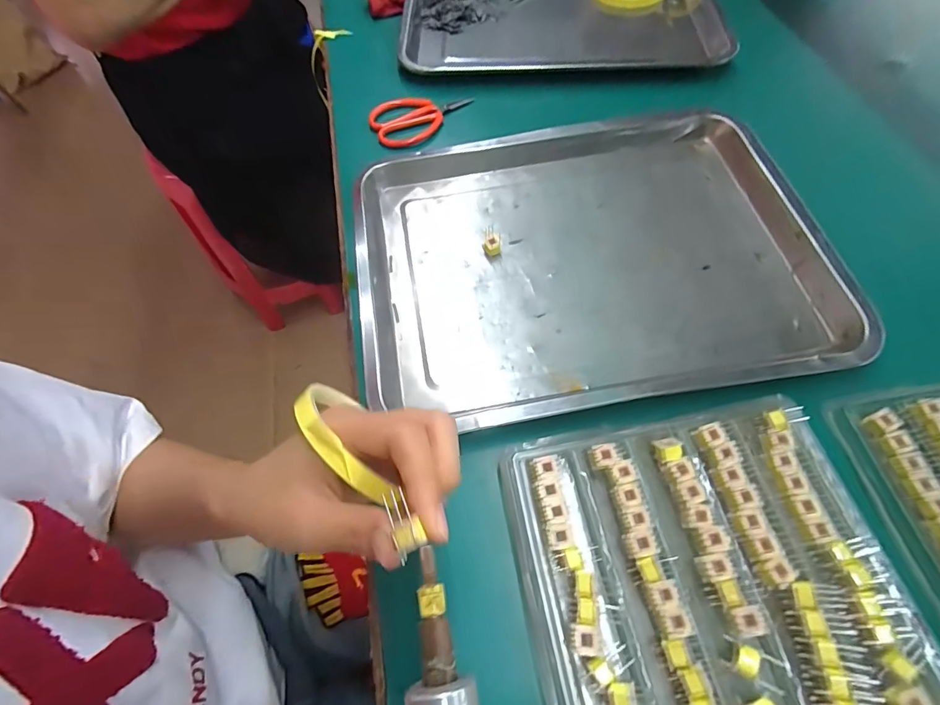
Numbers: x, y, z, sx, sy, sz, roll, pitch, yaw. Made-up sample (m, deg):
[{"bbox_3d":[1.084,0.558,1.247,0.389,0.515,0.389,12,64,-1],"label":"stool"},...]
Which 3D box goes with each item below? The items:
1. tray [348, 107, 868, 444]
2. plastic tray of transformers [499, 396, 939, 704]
[{"bbox_3d":[0.104,-0.088,0.358,0.392,0.027,0.280,-10,64,-2],"label":"tray"},{"bbox_3d":[0.149,0.187,0.213,0.206,0.020,0.314,-11,63,-3],"label":"plastic tray of transformers"}]

